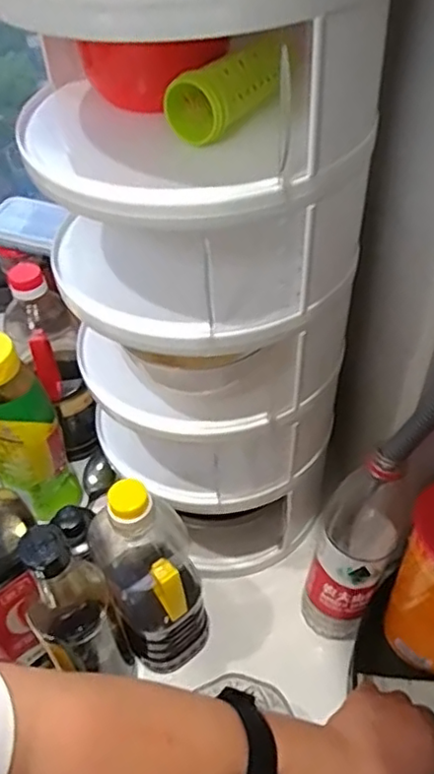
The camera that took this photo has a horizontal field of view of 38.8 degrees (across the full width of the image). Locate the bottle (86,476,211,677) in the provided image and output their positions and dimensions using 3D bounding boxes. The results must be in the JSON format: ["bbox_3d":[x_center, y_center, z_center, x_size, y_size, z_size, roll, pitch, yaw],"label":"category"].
[{"bbox_3d":[-0.061,0.155,0.530,0.068,0.211,0.091,-22,49,-17],"label":"bottle"}]

